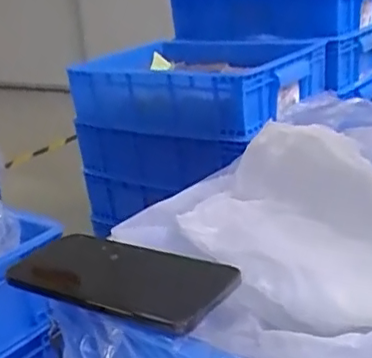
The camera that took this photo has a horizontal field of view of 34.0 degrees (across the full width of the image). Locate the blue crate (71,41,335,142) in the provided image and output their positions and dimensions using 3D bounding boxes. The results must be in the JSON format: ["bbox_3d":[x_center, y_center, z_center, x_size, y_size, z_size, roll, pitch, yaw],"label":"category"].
[{"bbox_3d":[0.023,-0.192,1.194,0.467,0.122,0.325,15,29,43],"label":"blue crate"}]

